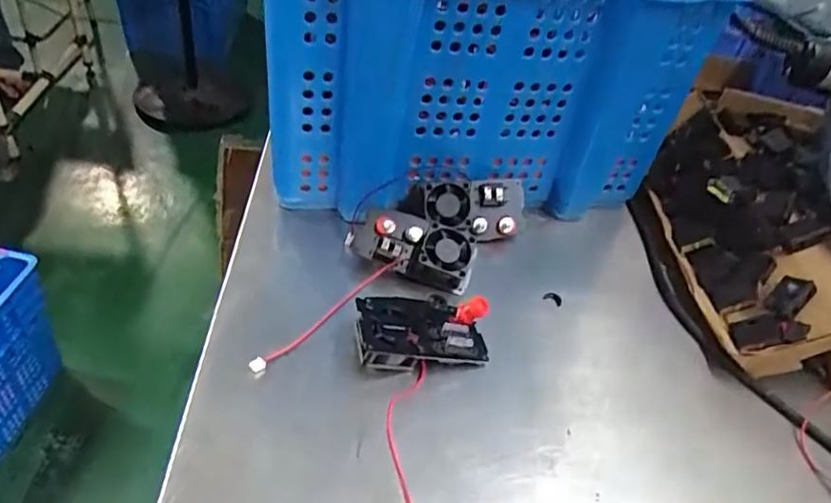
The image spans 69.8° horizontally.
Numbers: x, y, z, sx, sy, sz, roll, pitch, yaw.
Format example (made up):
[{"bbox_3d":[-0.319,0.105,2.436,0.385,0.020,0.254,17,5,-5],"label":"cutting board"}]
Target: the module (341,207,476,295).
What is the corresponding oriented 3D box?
[{"bbox_3d":[-0.005,-0.001,0.480,0.103,0.040,0.053,16,42,6],"label":"module"}]

